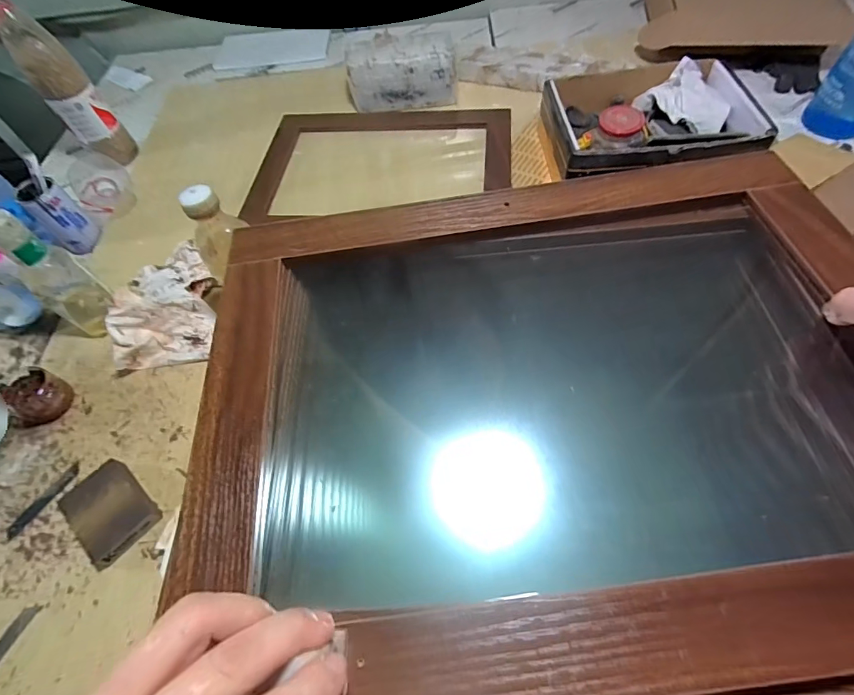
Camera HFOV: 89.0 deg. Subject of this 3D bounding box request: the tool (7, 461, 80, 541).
[{"bbox_3d":[-0.466,0.185,0.530,0.018,0.004,0.097,29,65,20],"label":"tool"}]

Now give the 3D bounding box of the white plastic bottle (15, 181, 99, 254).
[{"bbox_3d":[-0.628,-0.228,0.743,0.068,0.098,0.070,37,69,25],"label":"white plastic bottle"}]

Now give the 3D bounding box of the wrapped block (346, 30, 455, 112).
[{"bbox_3d":[-0.055,-0.563,0.898,0.226,0.110,0.105,-1,58,5],"label":"wrapped block"}]

